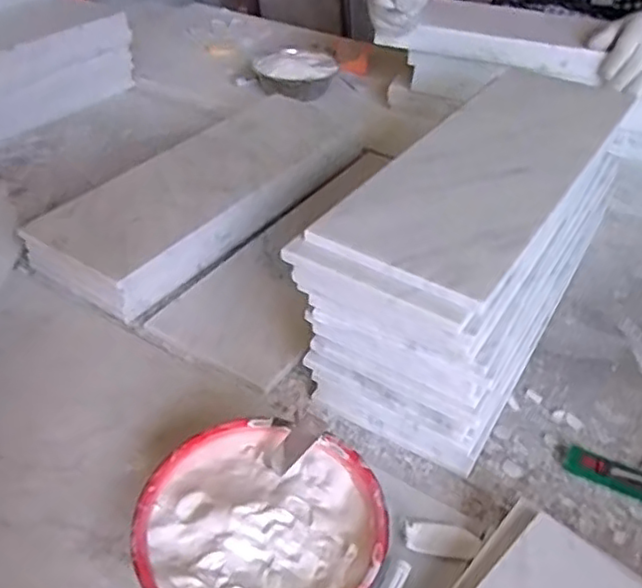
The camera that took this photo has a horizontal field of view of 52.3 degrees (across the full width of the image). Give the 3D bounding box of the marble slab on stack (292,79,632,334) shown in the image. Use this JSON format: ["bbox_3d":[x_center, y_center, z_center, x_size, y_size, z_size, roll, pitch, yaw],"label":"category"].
[{"bbox_3d":[0.166,-0.124,0.628,0.150,0.022,0.458,24,42,23],"label":"marble slab on stack"}]

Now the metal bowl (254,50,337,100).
[{"bbox_3d":[-0.042,-0.366,1.099,0.132,0.052,0.132,3,38,-2],"label":"metal bowl"}]

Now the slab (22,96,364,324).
[{"bbox_3d":[-0.130,-0.142,0.826,0.173,0.053,0.470,24,42,24],"label":"slab"}]

